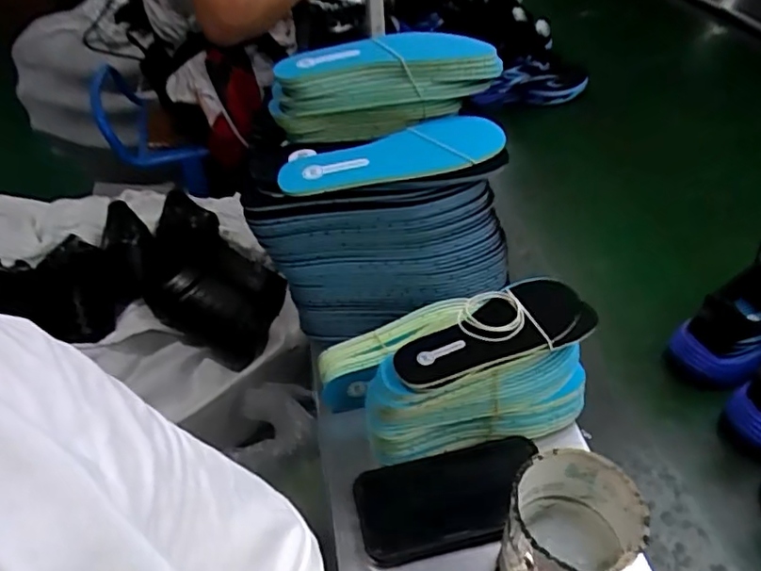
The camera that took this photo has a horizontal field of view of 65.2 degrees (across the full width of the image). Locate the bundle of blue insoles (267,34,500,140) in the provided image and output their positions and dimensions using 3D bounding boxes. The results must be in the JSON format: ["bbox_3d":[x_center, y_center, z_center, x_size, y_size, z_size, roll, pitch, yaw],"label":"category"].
[{"bbox_3d":[0.004,-0.190,0.570,0.216,0.077,0.066,-7,43,1],"label":"bundle of blue insoles"}]

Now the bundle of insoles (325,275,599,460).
[{"bbox_3d":[0.065,0.066,0.538,0.231,0.102,0.131,-15,44,-7],"label":"bundle of insoles"}]

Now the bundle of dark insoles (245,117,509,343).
[{"bbox_3d":[0.004,-0.049,0.592,0.243,0.185,0.089,-11,44,-4],"label":"bundle of dark insoles"}]

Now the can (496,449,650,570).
[{"bbox_3d":[0.124,0.179,0.404,0.075,0.111,0.089,13,47,21],"label":"can"}]

